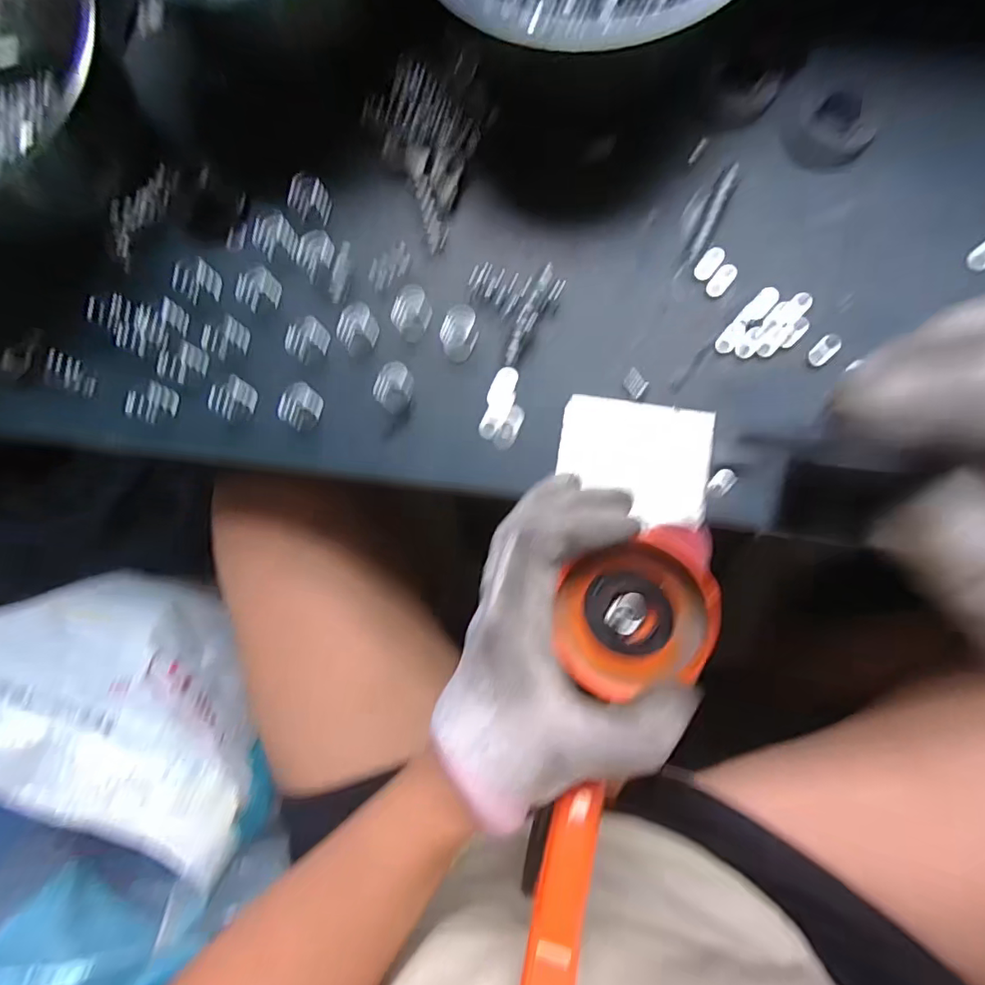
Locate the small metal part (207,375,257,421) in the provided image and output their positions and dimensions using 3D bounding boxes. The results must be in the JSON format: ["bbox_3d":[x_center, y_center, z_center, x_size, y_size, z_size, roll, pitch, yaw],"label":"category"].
[{"bbox_3d":[-0.145,-0.052,0.290,0.018,0.020,0.022,25,87,8],"label":"small metal part"}]

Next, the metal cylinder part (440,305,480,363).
[{"bbox_3d":[-0.018,-0.086,0.280,0.015,0.022,0.023,25,87,8],"label":"metal cylinder part"}]

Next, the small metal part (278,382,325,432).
[{"bbox_3d":[-0.105,-0.047,0.286,0.017,0.017,0.023,27,87,9],"label":"small metal part"}]

